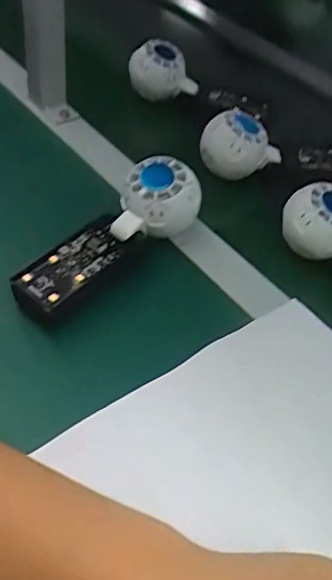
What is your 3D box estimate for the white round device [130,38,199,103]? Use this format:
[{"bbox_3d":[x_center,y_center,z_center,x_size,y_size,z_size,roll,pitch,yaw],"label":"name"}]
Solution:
[{"bbox_3d":[-0.001,-0.249,0.650,0.081,0.051,0.054,4,48,-3],"label":"white round device"}]

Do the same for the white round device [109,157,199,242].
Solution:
[{"bbox_3d":[-0.006,-0.073,0.447,0.064,0.049,0.060,8,48,1],"label":"white round device"}]

